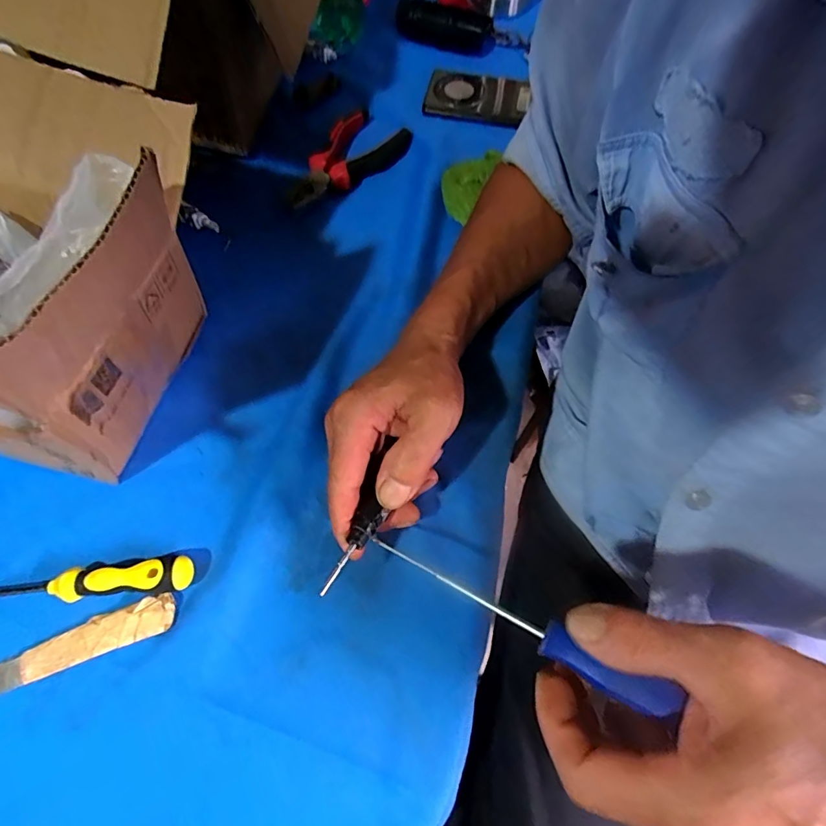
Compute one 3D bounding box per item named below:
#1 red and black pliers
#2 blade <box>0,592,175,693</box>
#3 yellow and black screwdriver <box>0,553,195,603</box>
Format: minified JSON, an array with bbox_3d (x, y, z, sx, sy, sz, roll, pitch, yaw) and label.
[{"bbox_3d":[-0.072,-0.257,0.457,0.141,0.022,0.068,-38,71,-16],"label":"red and black pliers"},{"bbox_3d":[-0.205,0.141,0.279,0.114,0.006,0.022,-19,67,-9],"label":"blade"},{"bbox_3d":[-0.216,0.106,0.289,0.150,0.019,0.022,-4,65,-2],"label":"yellow and black screwdriver"}]

